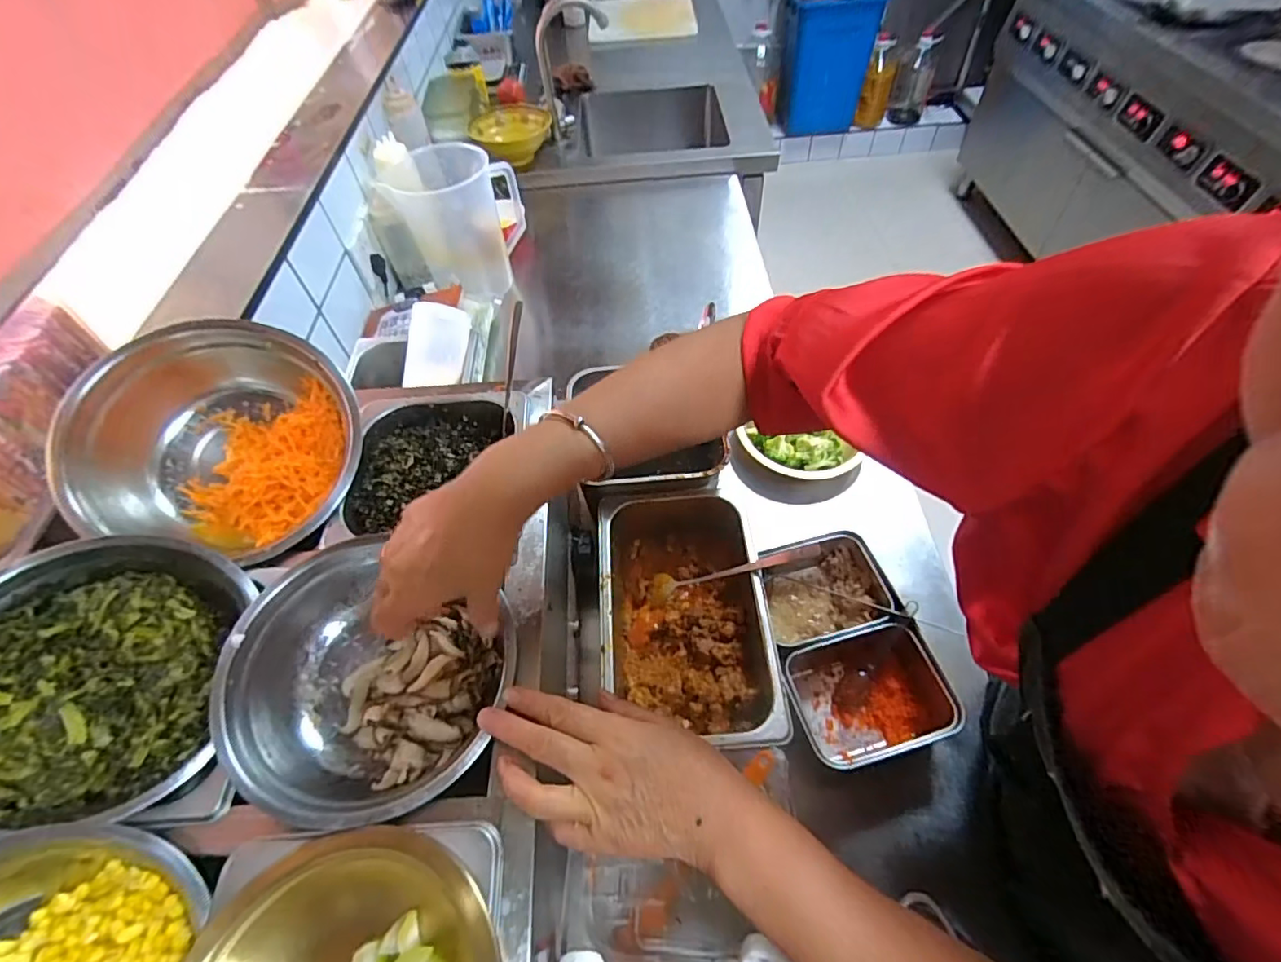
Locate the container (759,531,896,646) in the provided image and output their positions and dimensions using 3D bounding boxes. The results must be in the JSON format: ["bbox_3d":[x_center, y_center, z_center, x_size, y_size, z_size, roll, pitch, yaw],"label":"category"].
[{"bbox_3d":[0.197,0.121,0.616,0.127,0.058,0.112,-9,52,-2],"label":"container"}]

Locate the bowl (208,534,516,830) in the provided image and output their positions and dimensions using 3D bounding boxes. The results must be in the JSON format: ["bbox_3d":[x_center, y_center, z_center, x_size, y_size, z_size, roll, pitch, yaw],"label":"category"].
[{"bbox_3d":[-0.182,0.134,0.388,0.179,0.070,0.172,-2,53,3],"label":"bowl"}]

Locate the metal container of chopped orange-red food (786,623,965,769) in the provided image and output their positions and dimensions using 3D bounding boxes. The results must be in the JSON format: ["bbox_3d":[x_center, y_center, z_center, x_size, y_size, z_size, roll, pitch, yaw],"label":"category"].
[{"bbox_3d":[0.220,0.212,0.553,0.141,0.062,0.115,-13,53,-5],"label":"metal container of chopped orange-red food"}]

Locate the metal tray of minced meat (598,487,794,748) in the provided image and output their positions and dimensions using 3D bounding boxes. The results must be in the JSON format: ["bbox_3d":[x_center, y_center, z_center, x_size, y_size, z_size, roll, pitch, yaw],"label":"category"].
[{"bbox_3d":[0.043,0.136,0.576,0.163,0.080,0.268,-7,52,0],"label":"metal tray of minced meat"}]

